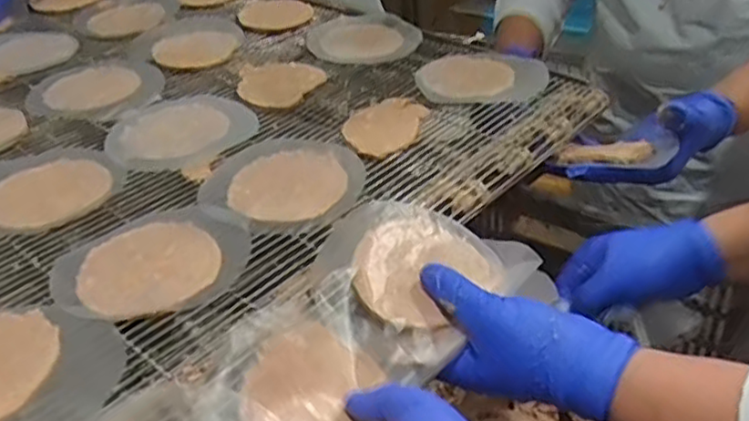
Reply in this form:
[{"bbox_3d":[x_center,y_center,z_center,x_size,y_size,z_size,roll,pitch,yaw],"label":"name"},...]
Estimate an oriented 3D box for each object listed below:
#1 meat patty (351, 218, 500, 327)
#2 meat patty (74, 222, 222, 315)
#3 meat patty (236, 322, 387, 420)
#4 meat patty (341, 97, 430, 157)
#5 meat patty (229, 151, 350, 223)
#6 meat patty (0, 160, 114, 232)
[{"bbox_3d":[0.028,0.036,0.433,0.076,0.007,0.087,40,51,25],"label":"meat patty"},{"bbox_3d":[-0.145,0.035,0.431,0.084,0.008,0.078,-23,37,-24],"label":"meat patty"},{"bbox_3d":[-0.031,0.105,0.370,0.079,0.009,0.083,11,50,-14],"label":"meat patty"},{"bbox_3d":[0.008,-0.073,0.570,0.058,0.013,0.090,8,36,20],"label":"meat patty"},{"bbox_3d":[-0.065,-0.021,0.503,0.085,0.005,0.081,-12,34,-9],"label":"meat patty"},{"bbox_3d":[-0.245,-0.014,0.508,0.085,0.013,0.077,-24,38,-26],"label":"meat patty"}]

